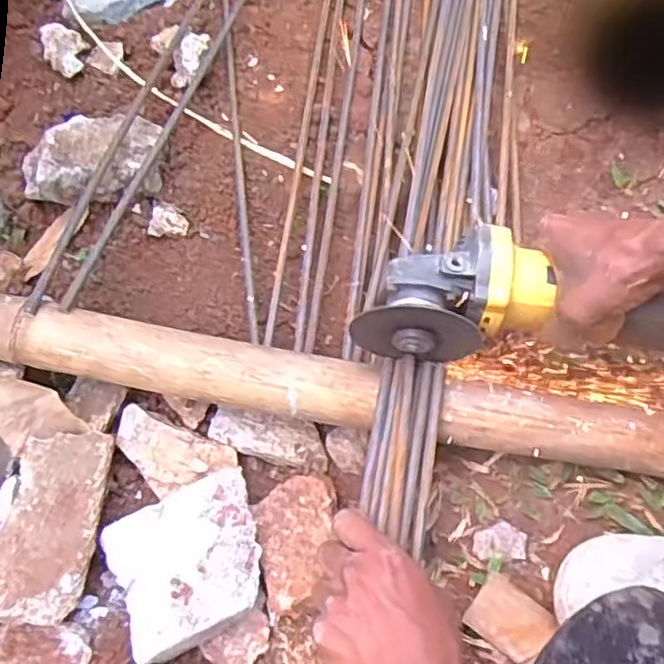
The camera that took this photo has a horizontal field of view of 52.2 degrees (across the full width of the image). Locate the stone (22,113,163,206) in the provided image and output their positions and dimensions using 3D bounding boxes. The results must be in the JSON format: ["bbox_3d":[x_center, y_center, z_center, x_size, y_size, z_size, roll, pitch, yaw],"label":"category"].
[{"bbox_3d":[-0.215,-0.161,0.612,0.120,0.043,0.088,-5,68,-6],"label":"stone"}]

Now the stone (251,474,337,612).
[{"bbox_3d":[-0.022,0.152,0.499,0.059,0.028,0.087,-14,66,-4],"label":"stone"}]

